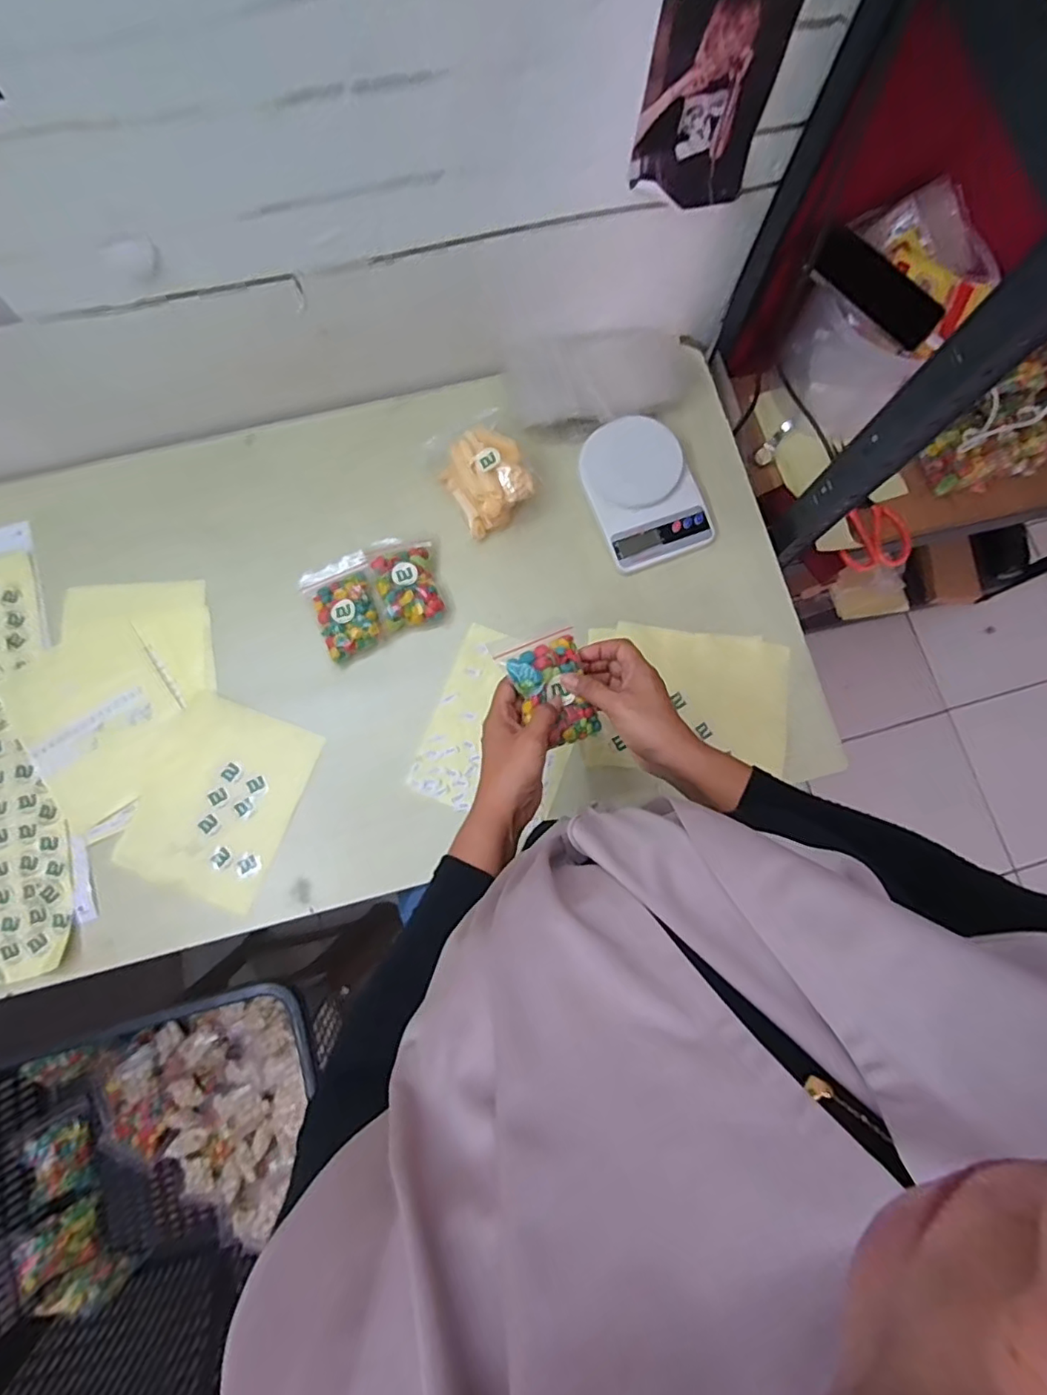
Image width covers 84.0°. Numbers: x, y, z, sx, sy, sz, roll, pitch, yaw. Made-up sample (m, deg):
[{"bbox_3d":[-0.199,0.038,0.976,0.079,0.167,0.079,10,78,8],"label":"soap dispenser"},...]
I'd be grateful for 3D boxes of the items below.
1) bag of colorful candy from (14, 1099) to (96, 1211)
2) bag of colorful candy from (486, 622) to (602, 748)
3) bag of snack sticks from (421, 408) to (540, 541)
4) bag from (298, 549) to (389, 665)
[{"bbox_3d":[-0.647,0.638,0.808,0.079,0.026,0.108,-17,75,-35],"label":"bag of colorful candy"},{"bbox_3d":[0.024,-0.011,0.532,0.077,0.029,0.108,-19,81,-4],"label":"bag of colorful candy"},{"bbox_3d":[-0.049,-0.278,0.701,0.101,0.061,0.141,-28,81,-6],"label":"bag of snack sticks"},{"bbox_3d":[-0.210,-0.110,0.689,0.083,0.032,0.122,-25,81,-5],"label":"bag"}]

